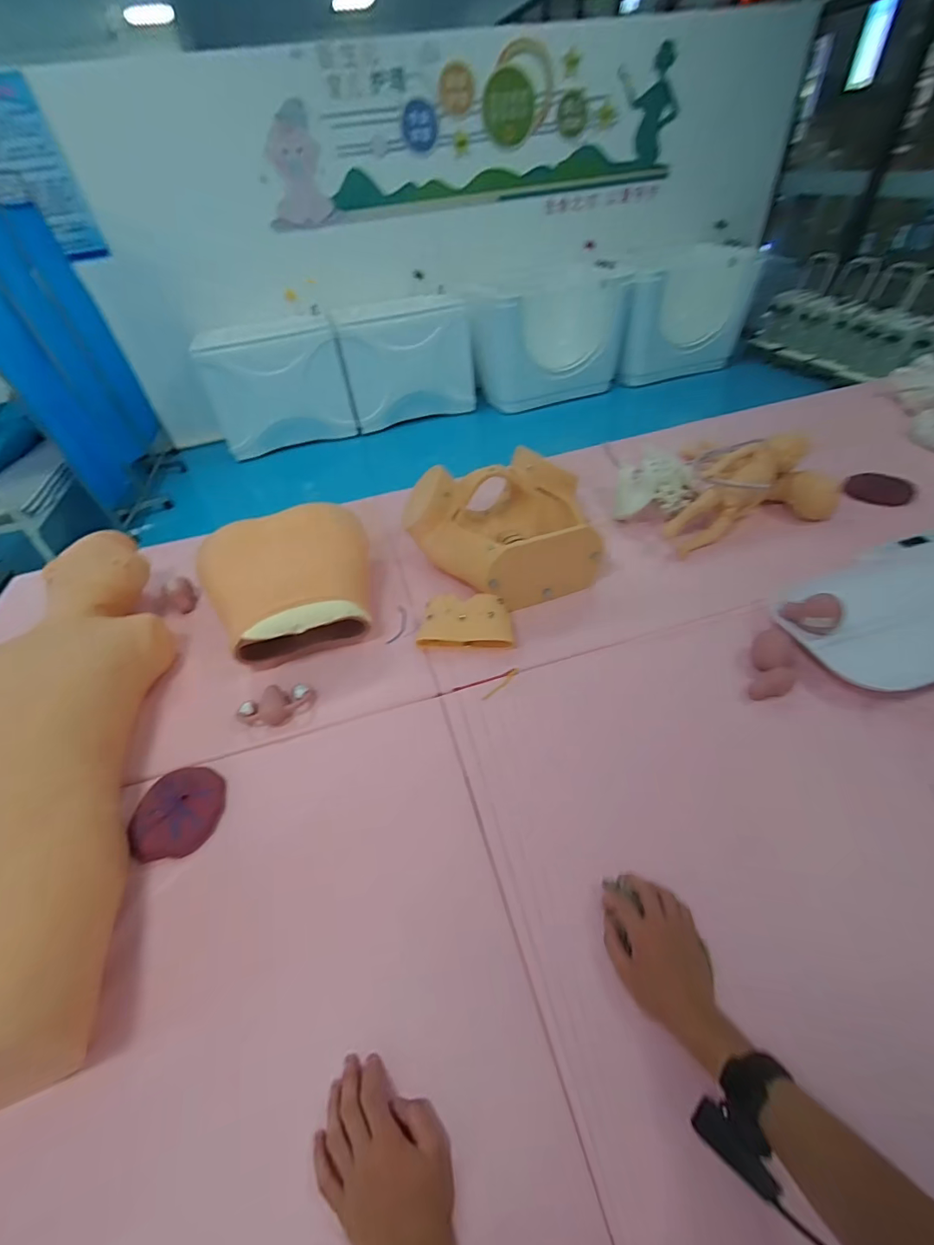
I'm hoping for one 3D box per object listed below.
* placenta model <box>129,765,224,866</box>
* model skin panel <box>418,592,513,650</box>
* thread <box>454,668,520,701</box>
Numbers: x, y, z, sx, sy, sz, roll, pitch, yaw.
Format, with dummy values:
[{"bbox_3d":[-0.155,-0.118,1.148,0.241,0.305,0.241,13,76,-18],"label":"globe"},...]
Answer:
[{"bbox_3d":[-0.445,0.294,0.744,0.130,0.048,0.127,-9,44,-2],"label":"placenta model"},{"bbox_3d":[-0.004,-0.002,0.947,0.180,0.073,0.086,-1,44,6],"label":"model skin panel"},{"bbox_3d":[0.039,0.113,0.878,0.122,0.007,0.049,-15,45,-8],"label":"thread"}]

